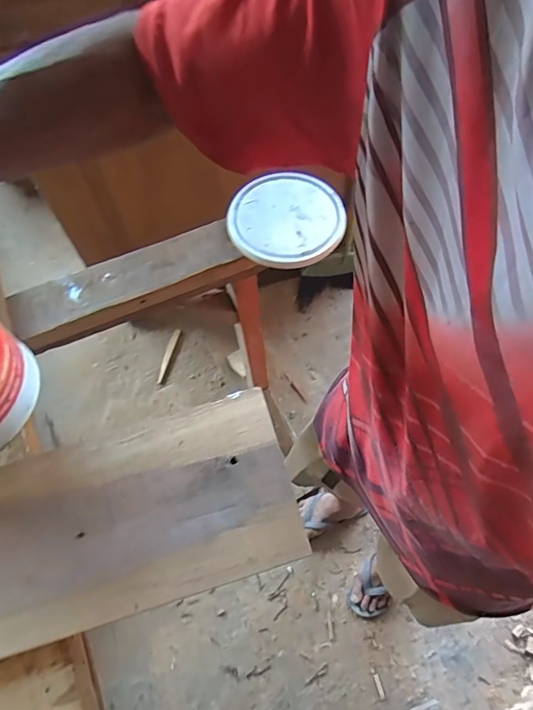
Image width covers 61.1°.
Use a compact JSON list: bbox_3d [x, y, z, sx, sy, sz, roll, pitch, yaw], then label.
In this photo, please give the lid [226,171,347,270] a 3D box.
[{"bbox_3d":[0.033,-0.211,0.692,0.167,0.031,0.166,-1,63,2],"label":"lid"}]

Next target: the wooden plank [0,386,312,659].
[{"bbox_3d":[-0.294,0.205,0.445,0.645,0.028,0.178,-16,63,-6],"label":"wooden plank"}]

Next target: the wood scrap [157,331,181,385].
[{"bbox_3d":[-0.330,0.003,1.514,0.026,0.016,0.189,19,86,11],"label":"wood scrap"}]

